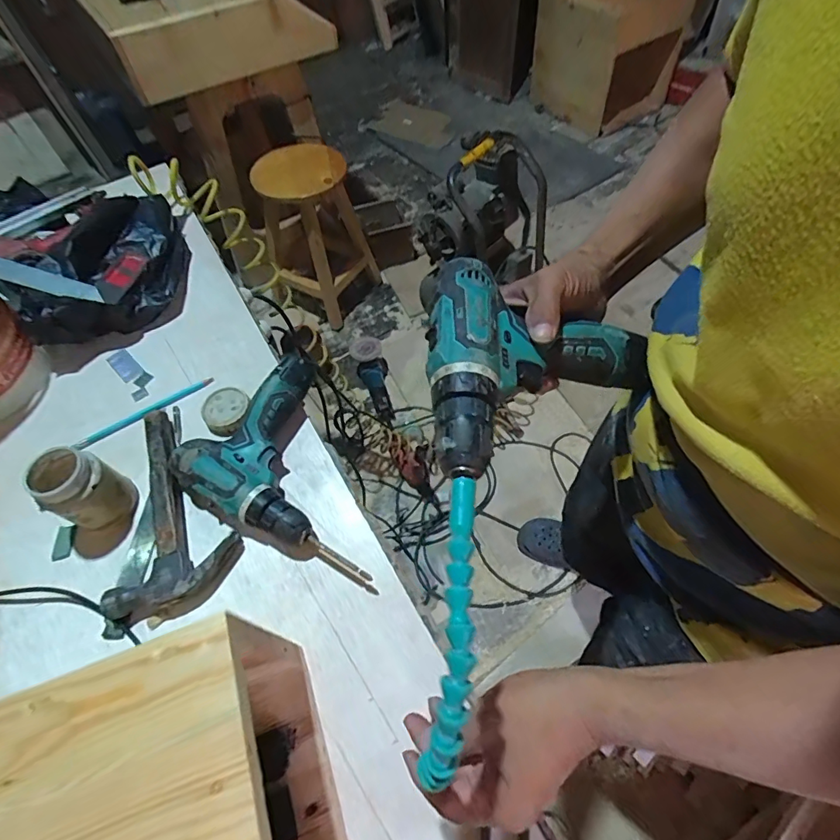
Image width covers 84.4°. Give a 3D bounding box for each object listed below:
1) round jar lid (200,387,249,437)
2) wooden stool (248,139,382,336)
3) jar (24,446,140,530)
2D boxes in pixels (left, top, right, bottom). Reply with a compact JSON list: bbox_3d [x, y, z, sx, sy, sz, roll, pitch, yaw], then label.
[{"bbox_3d":[-0.244,-0.013,0.588,0.056,0.018,0.067,-24,59,-12],"label":"round jar lid"},{"bbox_3d":[-0.341,-0.627,1.594,0.282,0.534,0.310,19,61,18],"label":"wooden stool"},{"bbox_3d":[-0.361,0.075,0.498,0.059,0.092,0.063,-3,57,4],"label":"jar"}]

